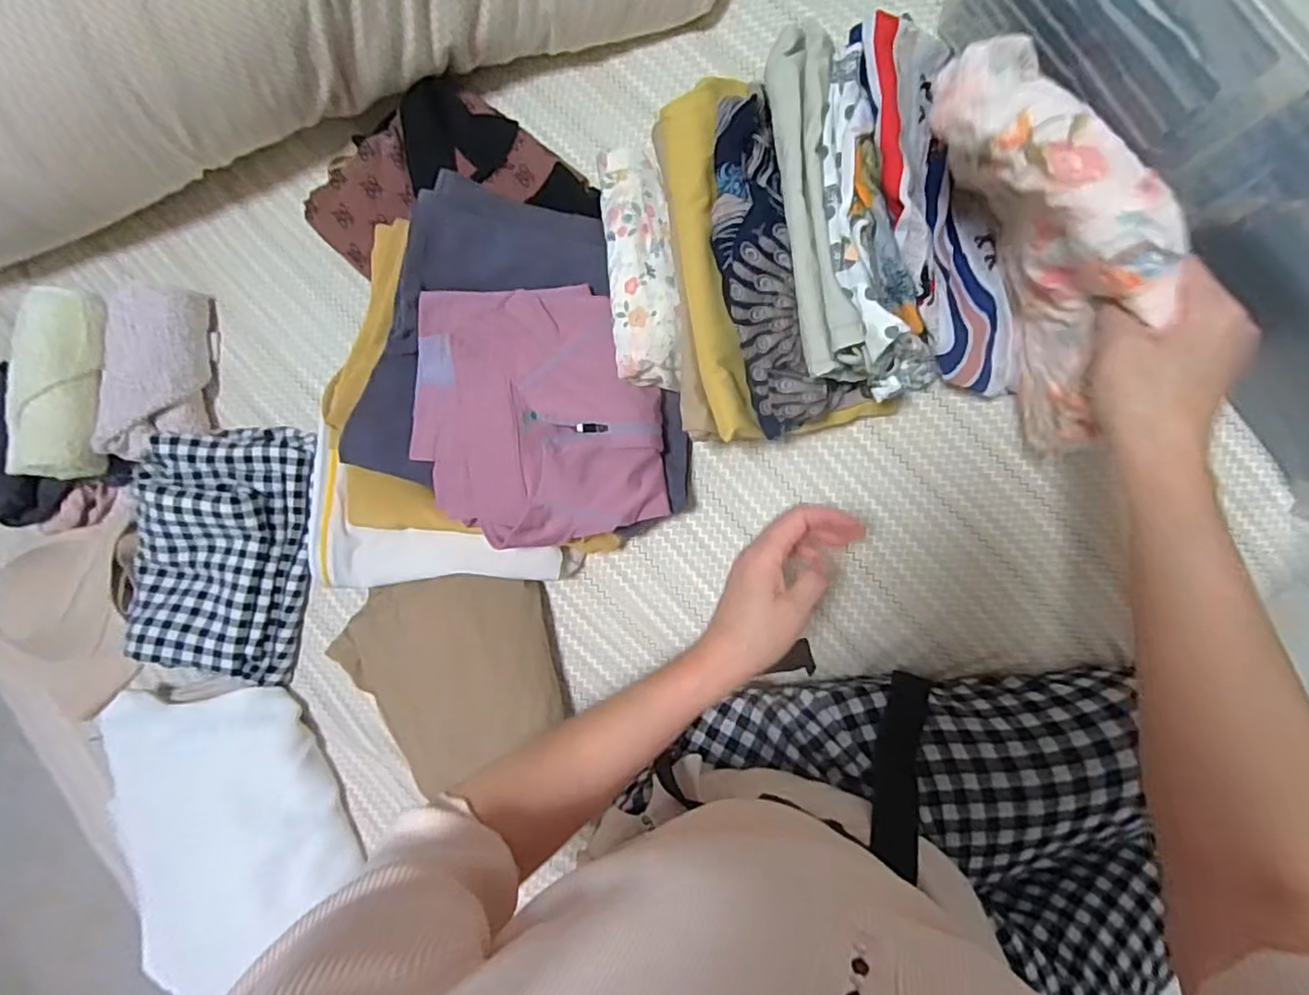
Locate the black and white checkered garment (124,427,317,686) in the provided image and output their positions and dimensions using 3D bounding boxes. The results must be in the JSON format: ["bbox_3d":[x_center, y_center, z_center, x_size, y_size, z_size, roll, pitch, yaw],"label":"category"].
[{"bbox_3d":[-0.410,0.053,0.608,0.148,0.073,0.244,8,93,9],"label":"black and white checkered garment"}]

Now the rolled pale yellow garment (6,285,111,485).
[{"bbox_3d":[-0.552,-0.107,0.596,0.072,0.057,0.177,0,91,10],"label":"rolled pale yellow garment"}]

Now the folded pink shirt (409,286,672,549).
[{"bbox_3d":[-0.097,-0.067,0.517,0.198,0.048,0.207,-4,91,10],"label":"folded pink shirt"}]

